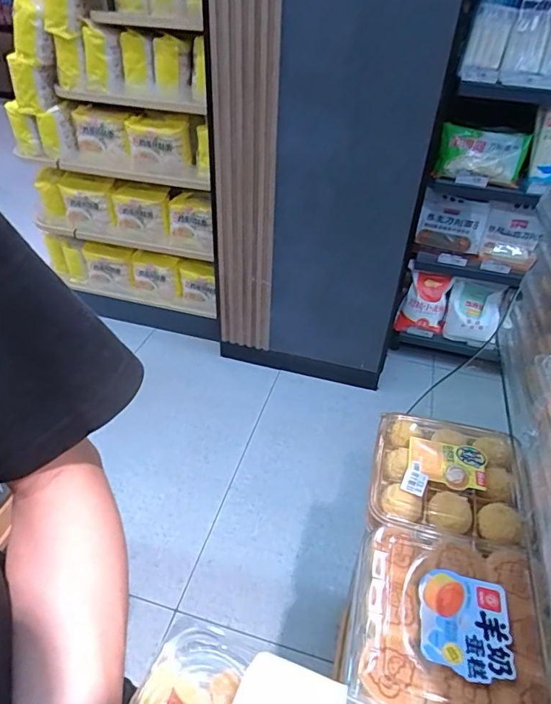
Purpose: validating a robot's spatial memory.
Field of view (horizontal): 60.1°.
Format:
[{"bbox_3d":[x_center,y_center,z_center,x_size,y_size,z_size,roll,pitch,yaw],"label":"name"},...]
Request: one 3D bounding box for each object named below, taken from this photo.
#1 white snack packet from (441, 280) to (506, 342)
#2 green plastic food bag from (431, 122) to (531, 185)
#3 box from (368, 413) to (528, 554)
[{"bbox_3d":[0.744,-0.147,1.799,0.187,0.226,0.057,15,10,26],"label":"white snack packet"},{"bbox_3d":[0.650,-0.621,1.526,0.264,0.155,0.091,16,40,17],"label":"green plastic food bag"},{"bbox_3d":[0.236,0.172,0.695,0.177,0.050,0.212,13,40,12],"label":"box"}]

